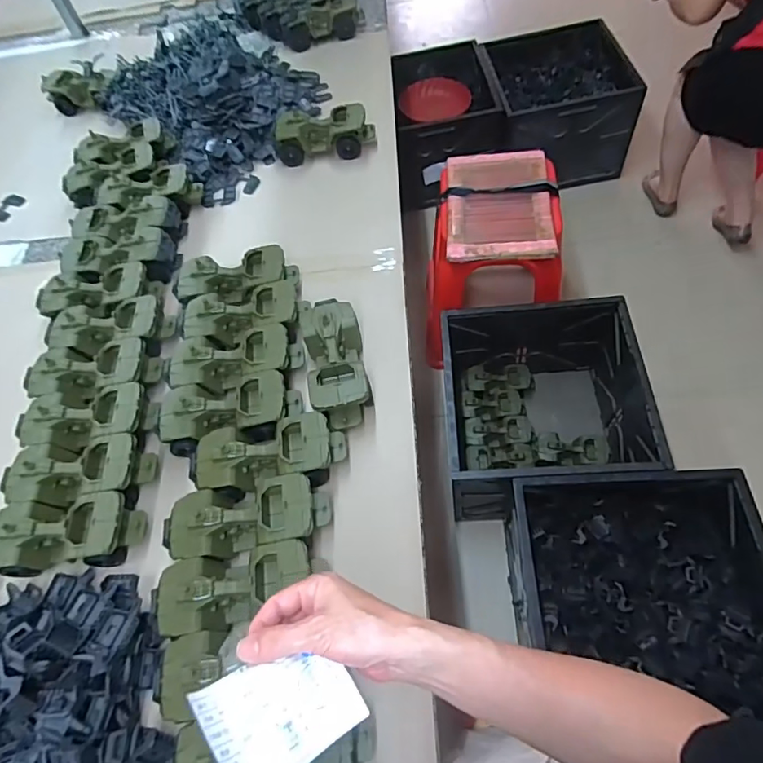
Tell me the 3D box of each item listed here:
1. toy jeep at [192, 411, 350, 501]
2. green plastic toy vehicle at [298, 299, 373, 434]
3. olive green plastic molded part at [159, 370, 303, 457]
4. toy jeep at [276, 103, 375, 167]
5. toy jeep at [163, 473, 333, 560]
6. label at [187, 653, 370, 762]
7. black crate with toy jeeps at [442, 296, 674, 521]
[{"bbox_3d":[-0.148,0.098,0.678,0.198,0.074,0.084,-9,59,4],"label":"toy jeep"},{"bbox_3d":[-0.067,-0.033,0.741,0.081,0.068,0.203,-13,59,1],"label":"green plastic toy vehicle"},{"bbox_3d":[-0.212,0.037,0.719,0.194,0.065,0.088,-11,59,2],"label":"olive green plastic molded part"},{"bbox_3d":[-0.115,-0.483,1.013,0.200,0.074,0.068,-6,60,5],"label":"toy jeep"},{"bbox_3d":[-0.165,0.171,0.642,0.198,0.070,0.083,-9,59,3],"label":"toy jeep"},{"bbox_3d":[-0.066,0.214,0.341,0.093,0.011,0.071,-16,53,-41],"label":"label"},{"bbox_3d":[0.372,0.060,1.263,0.431,0.324,0.464,-4,60,7],"label":"black crate with toy jeeps"}]

